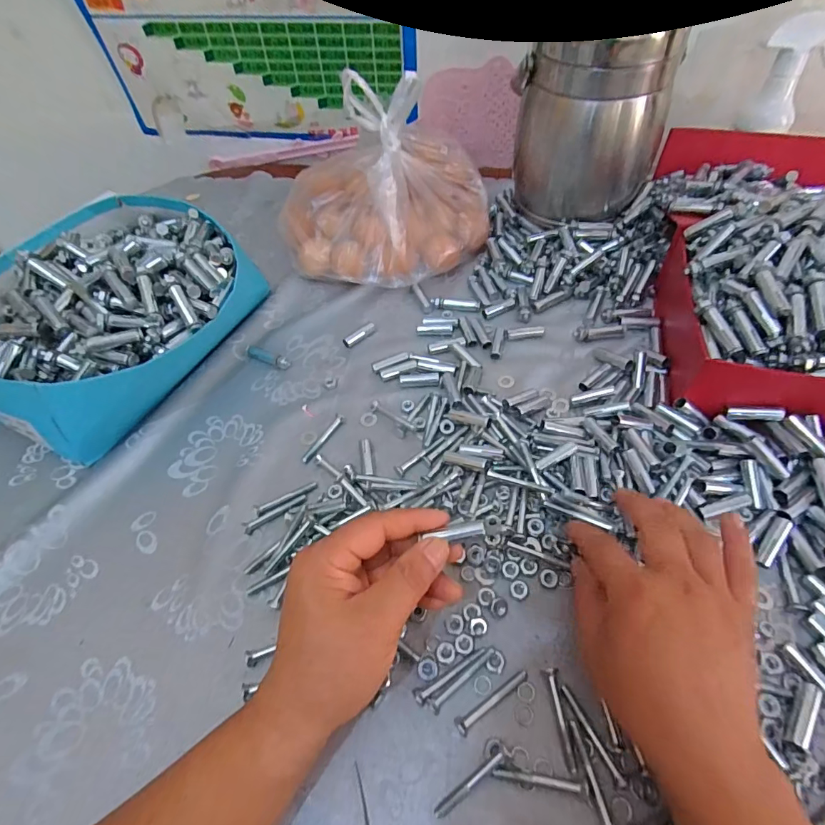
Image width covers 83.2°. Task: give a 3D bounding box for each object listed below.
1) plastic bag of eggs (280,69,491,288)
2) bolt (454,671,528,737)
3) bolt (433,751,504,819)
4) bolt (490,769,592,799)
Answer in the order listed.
[{"bbox_3d":[-0.036,-0.251,0.525,0.246,0.167,0.155,-6,54,0],"label":"plastic bag of eggs"},{"bbox_3d":[0.052,0.188,0.302,0.057,0.005,0.009,-28,57,-15],"label":"bolt"},{"bbox_3d":[0.034,0.221,0.277,0.049,0.009,0.006,-32,58,-17],"label":"bolt"},{"bbox_3d":[0.076,0.219,0.275,0.055,0.005,0.006,5,55,8],"label":"bolt"}]

